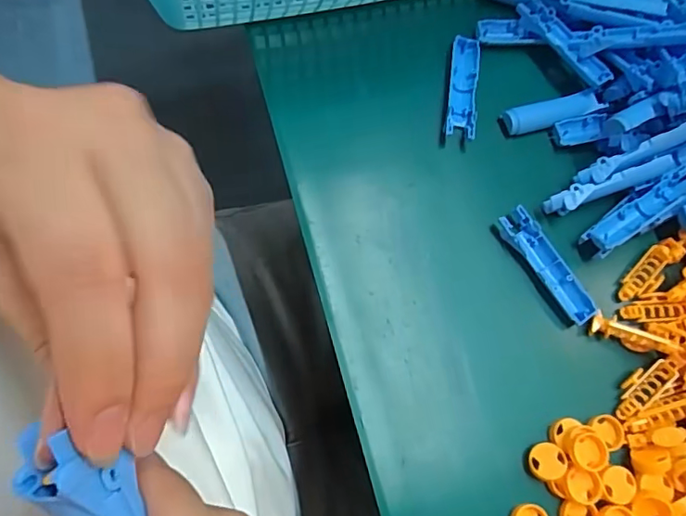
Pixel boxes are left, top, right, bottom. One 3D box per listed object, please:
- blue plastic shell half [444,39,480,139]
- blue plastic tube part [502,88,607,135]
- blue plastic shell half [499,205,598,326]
[{"bbox_3d":[0.080,-0.113,0.355,0.019,0.007,0.074,10,71,-6],"label":"blue plastic shell half"},{"bbox_3d":[0.140,-0.098,0.355,0.069,0.012,0.016,-16,76,-13],"label":"blue plastic tube part"},{"bbox_3d":[0.125,0.005,0.325,0.020,0.015,0.076,-33,80,-17],"label":"blue plastic shell half"}]

